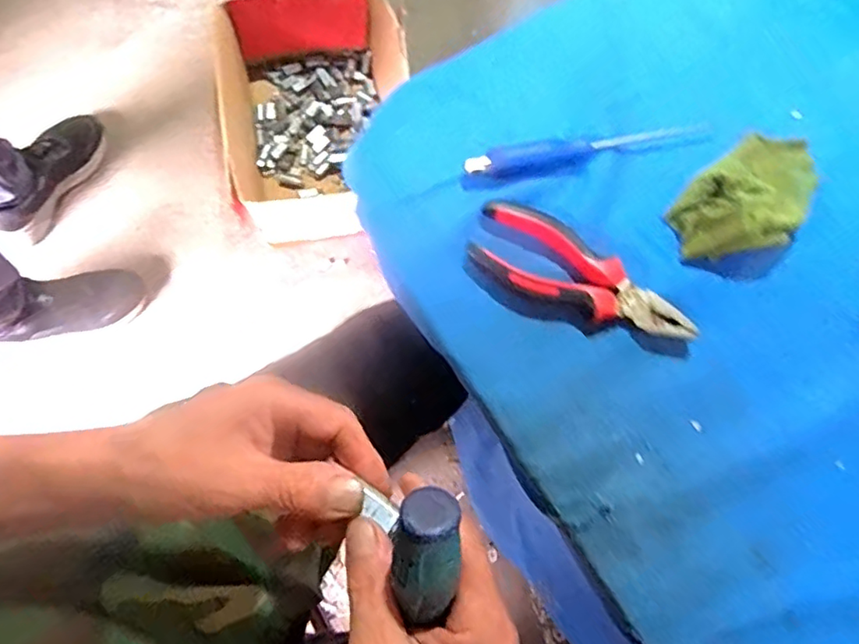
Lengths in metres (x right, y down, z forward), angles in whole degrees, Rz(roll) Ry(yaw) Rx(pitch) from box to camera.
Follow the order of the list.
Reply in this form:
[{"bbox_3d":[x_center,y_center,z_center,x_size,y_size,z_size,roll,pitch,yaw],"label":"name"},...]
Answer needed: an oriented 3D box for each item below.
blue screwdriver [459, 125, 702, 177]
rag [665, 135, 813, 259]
[{"bbox_3d":[0.117,-0.125,0.419,0.185,0.022,0.024,-9,78,-8],"label":"blue screwdriver"},{"bbox_3d":[0.236,-0.092,0.421,0.140,0.047,0.072,-39,83,-13],"label":"rag"}]

